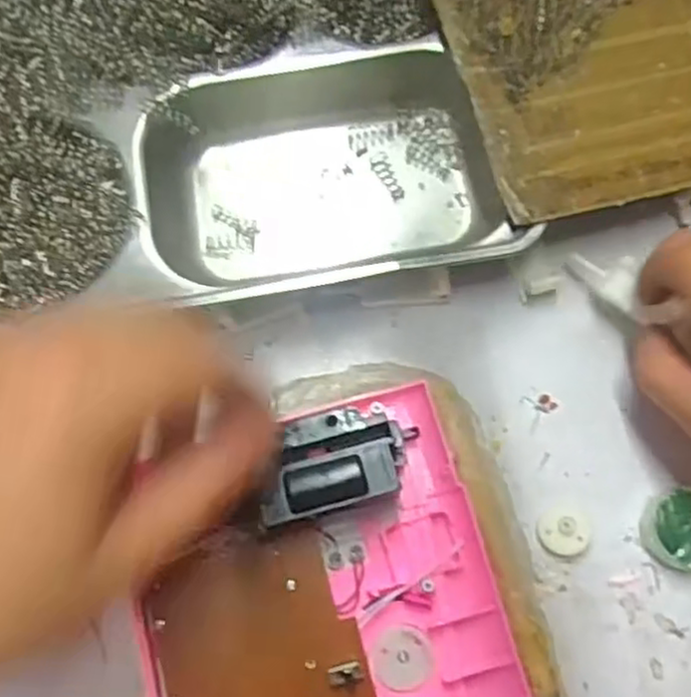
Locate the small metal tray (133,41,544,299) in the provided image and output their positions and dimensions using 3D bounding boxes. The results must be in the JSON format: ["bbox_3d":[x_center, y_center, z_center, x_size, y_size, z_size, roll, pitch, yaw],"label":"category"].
[{"bbox_3d":[-0.010,-0.086,0.336,0.169,0.041,0.118,-4,76,0],"label":"small metal tray"}]

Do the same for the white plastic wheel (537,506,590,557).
[{"bbox_3d":[0.095,0.078,0.313,0.022,0.006,0.020,0,76,1],"label":"white plastic wheel"}]

